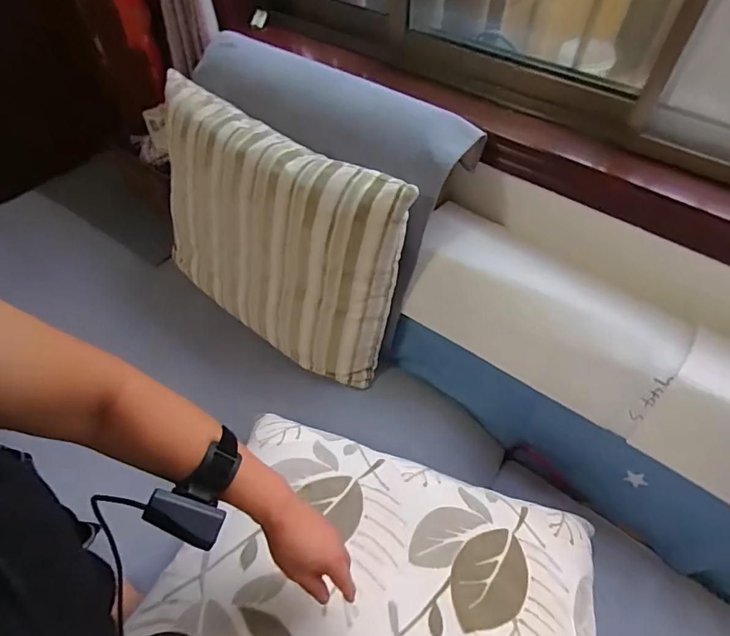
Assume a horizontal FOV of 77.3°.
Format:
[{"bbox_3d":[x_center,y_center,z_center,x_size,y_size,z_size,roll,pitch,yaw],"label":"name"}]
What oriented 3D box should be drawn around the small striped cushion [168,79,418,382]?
[{"bbox_3d":[-0.217,-0.174,0.994,0.615,0.475,0.120,29,39,21],"label":"small striped cushion"}]

